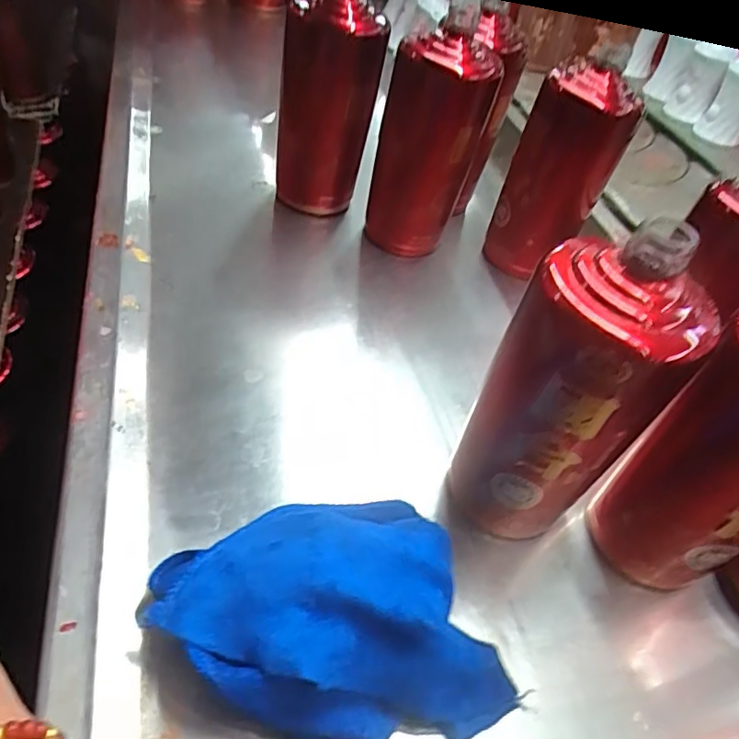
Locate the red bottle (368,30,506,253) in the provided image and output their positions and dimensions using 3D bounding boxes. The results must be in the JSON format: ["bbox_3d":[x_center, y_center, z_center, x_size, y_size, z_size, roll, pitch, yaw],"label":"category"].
[{"bbox_3d":[0.048,-0.186,0.511,0.080,0.186,0.073,11,45,-3],"label":"red bottle"}]

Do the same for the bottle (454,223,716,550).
[{"bbox_3d":[0.095,0.019,0.300,0.062,0.184,0.080,-26,57,-33],"label":"bottle"}]

